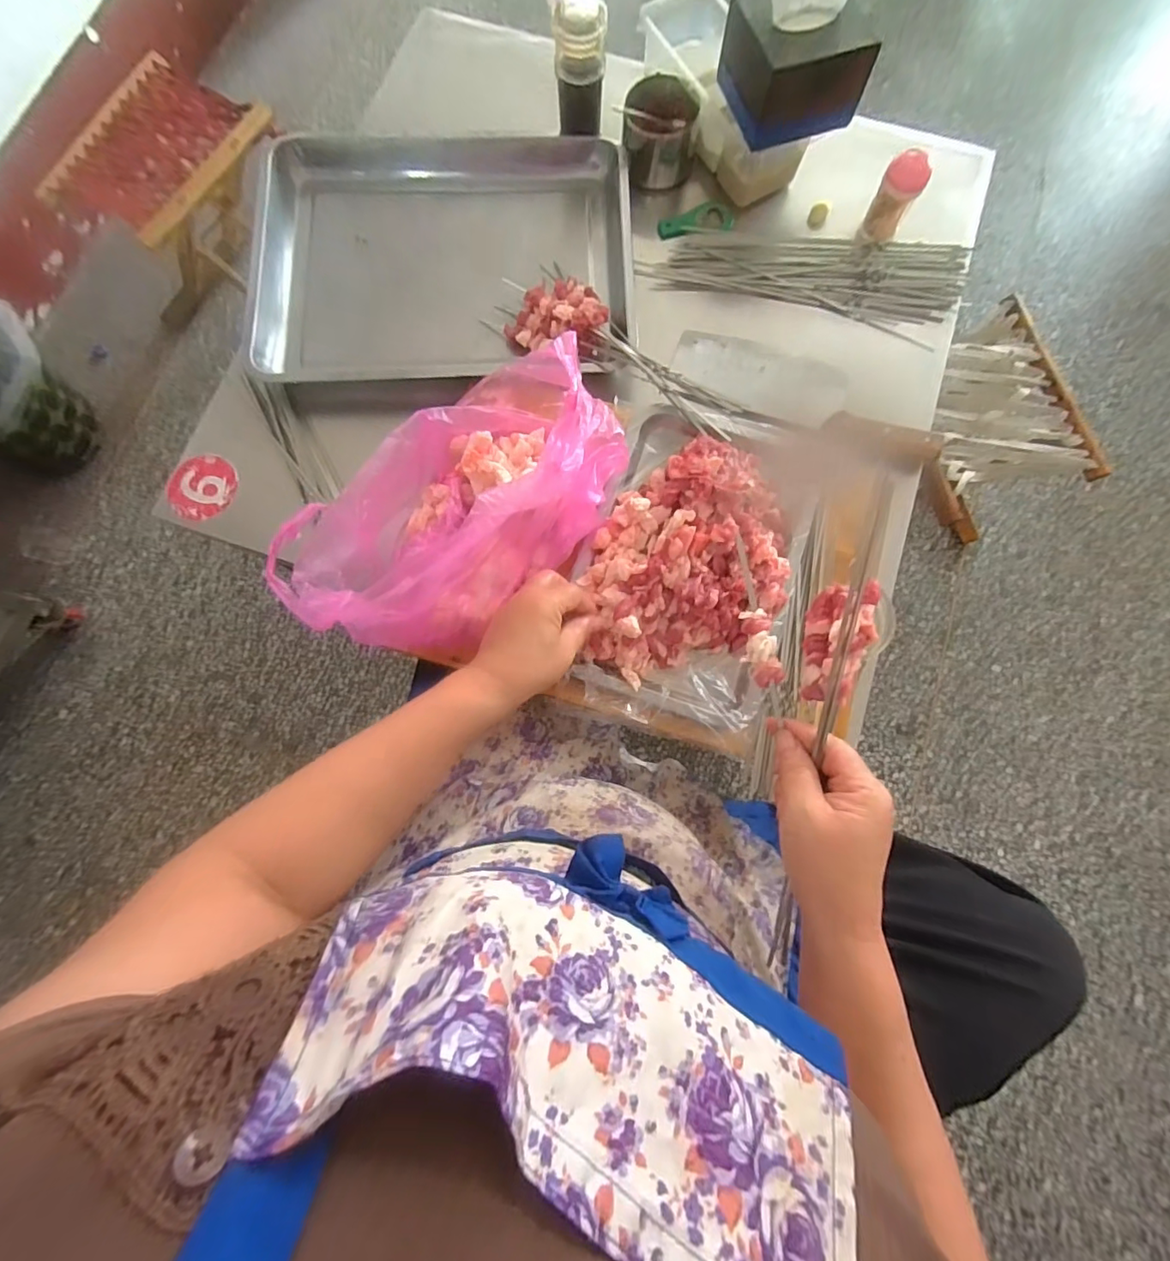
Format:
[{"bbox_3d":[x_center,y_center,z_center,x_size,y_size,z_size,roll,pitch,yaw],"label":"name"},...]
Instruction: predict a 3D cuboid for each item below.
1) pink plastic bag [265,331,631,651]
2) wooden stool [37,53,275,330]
[{"bbox_3d":[-0.118,-0.114,0.482,0.190,0.128,0.313,42,81,8],"label":"pink plastic bag"},{"bbox_3d":[-0.720,-0.774,1.024,0.254,0.294,0.317,26,80,5],"label":"wooden stool"}]

